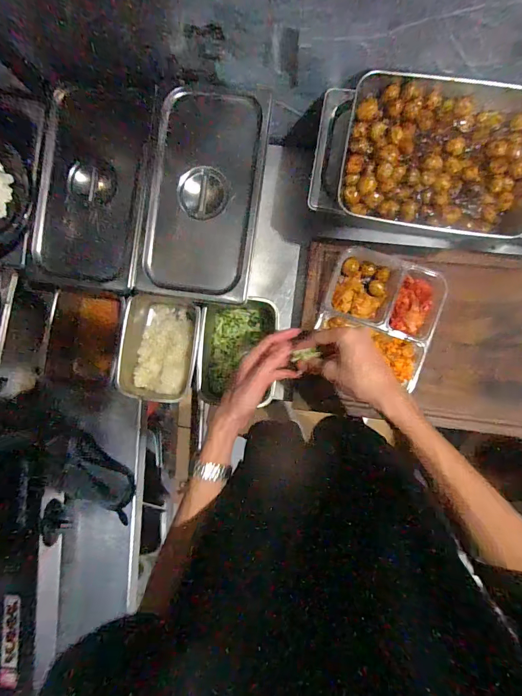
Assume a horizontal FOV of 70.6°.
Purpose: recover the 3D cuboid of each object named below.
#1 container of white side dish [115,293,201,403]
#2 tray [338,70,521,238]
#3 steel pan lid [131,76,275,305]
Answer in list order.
[{"bbox_3d":[-0.173,0.004,0.664,0.143,0.078,0.187,7,91,5],"label":"container of white side dish"},{"bbox_3d":[0.246,-0.256,0.495,0.257,0.051,0.188,8,92,5],"label":"tray"},{"bbox_3d":[-0.087,-0.229,0.548,0.170,0.025,0.306,8,92,5],"label":"steel pan lid"}]

